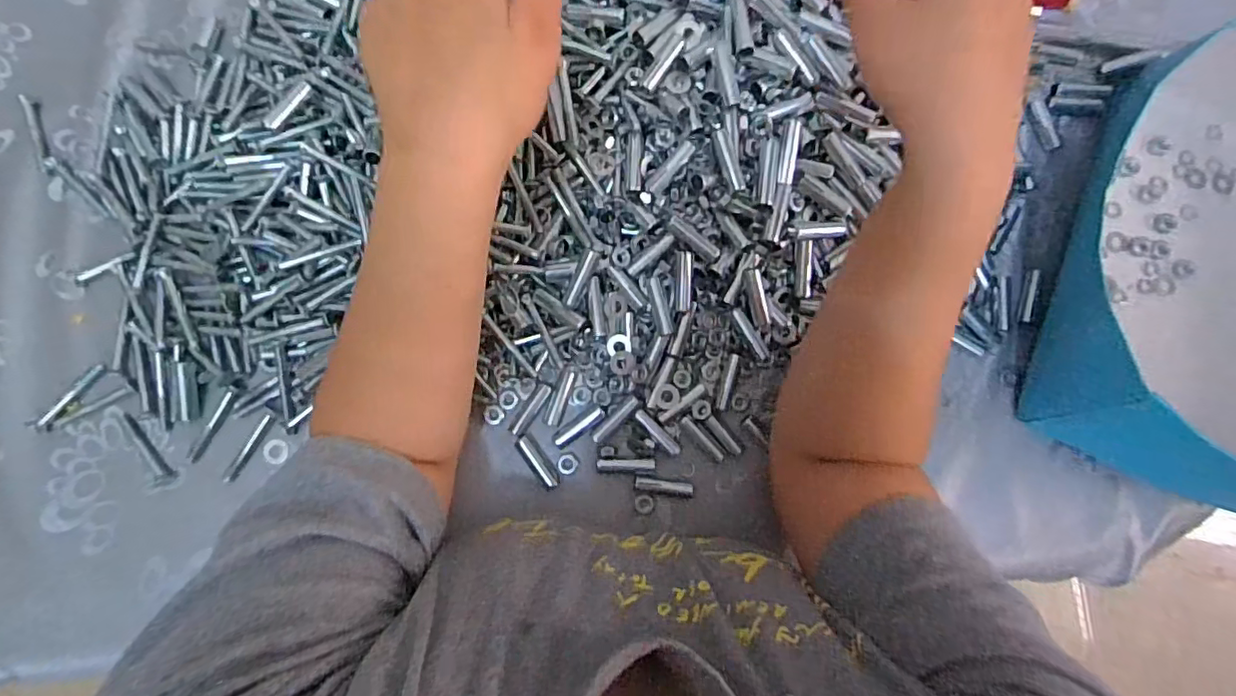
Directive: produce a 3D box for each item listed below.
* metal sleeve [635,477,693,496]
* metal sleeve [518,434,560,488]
[{"bbox_3d":[0.031,0.093,0.395,0.038,0.007,0.009,9,83,-1],"label":"metal sleeve"},{"bbox_3d":[-0.053,0.075,0.393,0.010,0.005,0.040,-37,86,-6],"label":"metal sleeve"}]

